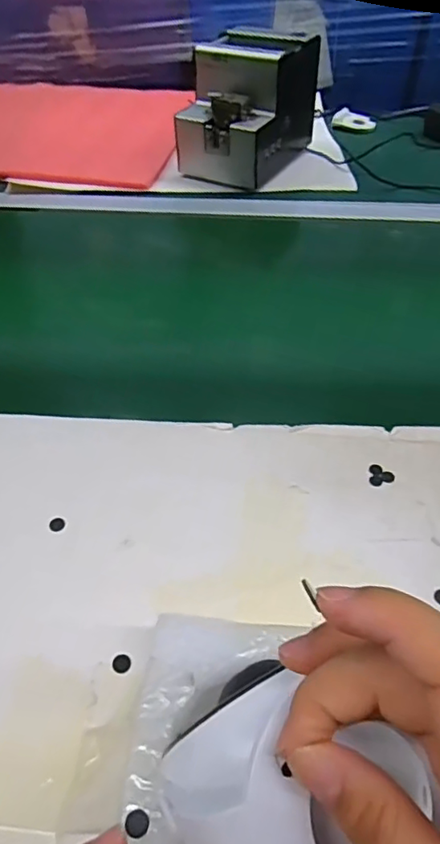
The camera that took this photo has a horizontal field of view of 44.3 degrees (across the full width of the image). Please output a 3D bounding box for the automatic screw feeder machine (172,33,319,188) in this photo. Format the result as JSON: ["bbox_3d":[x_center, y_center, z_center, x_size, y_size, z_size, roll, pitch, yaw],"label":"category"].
[{"bbox_3d":[0.038,-0.425,0.735,0.130,0.145,0.181,21,51,19],"label":"automatic screw feeder machine"}]

